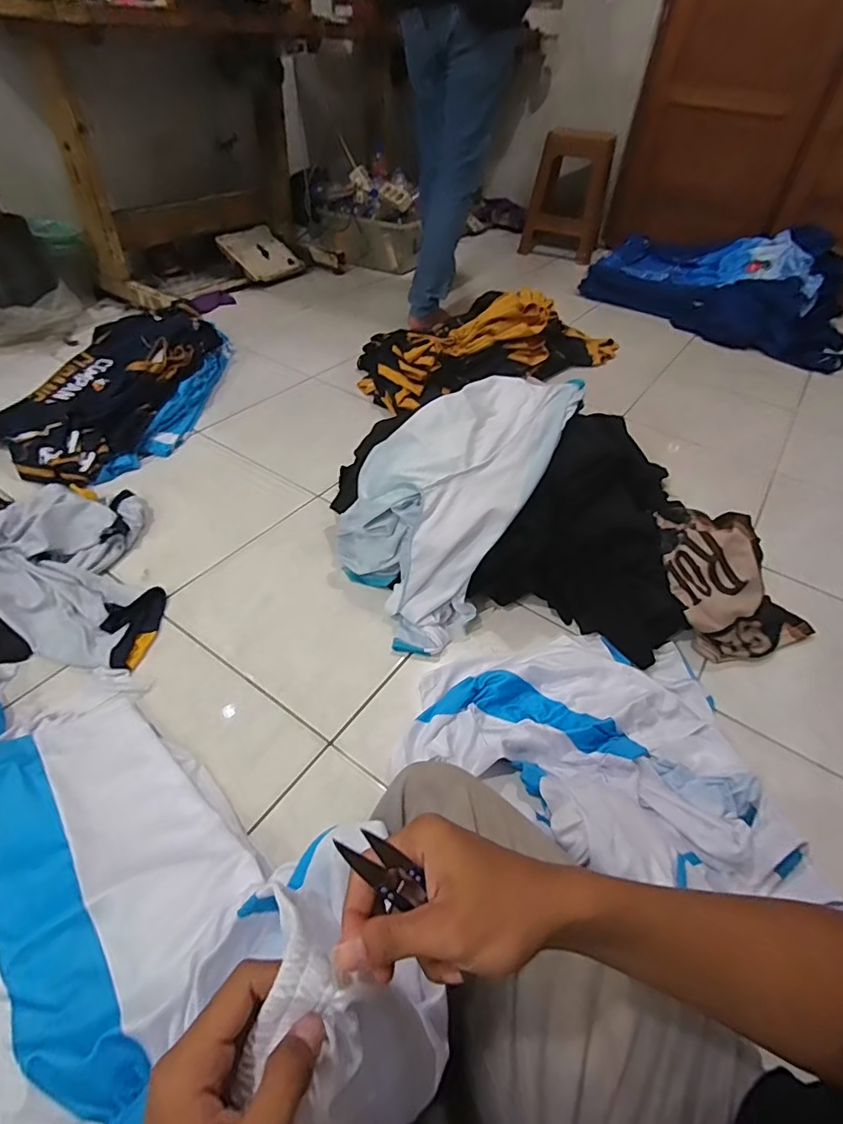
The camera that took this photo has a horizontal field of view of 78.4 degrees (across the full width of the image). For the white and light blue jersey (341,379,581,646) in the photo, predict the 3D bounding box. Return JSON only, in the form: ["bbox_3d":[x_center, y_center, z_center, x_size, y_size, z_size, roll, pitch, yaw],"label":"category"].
[{"bbox_3d":[0.046,-0.123,0.946,0.278,0.285,0.460,27,49,20],"label":"white and light blue jersey"}]

